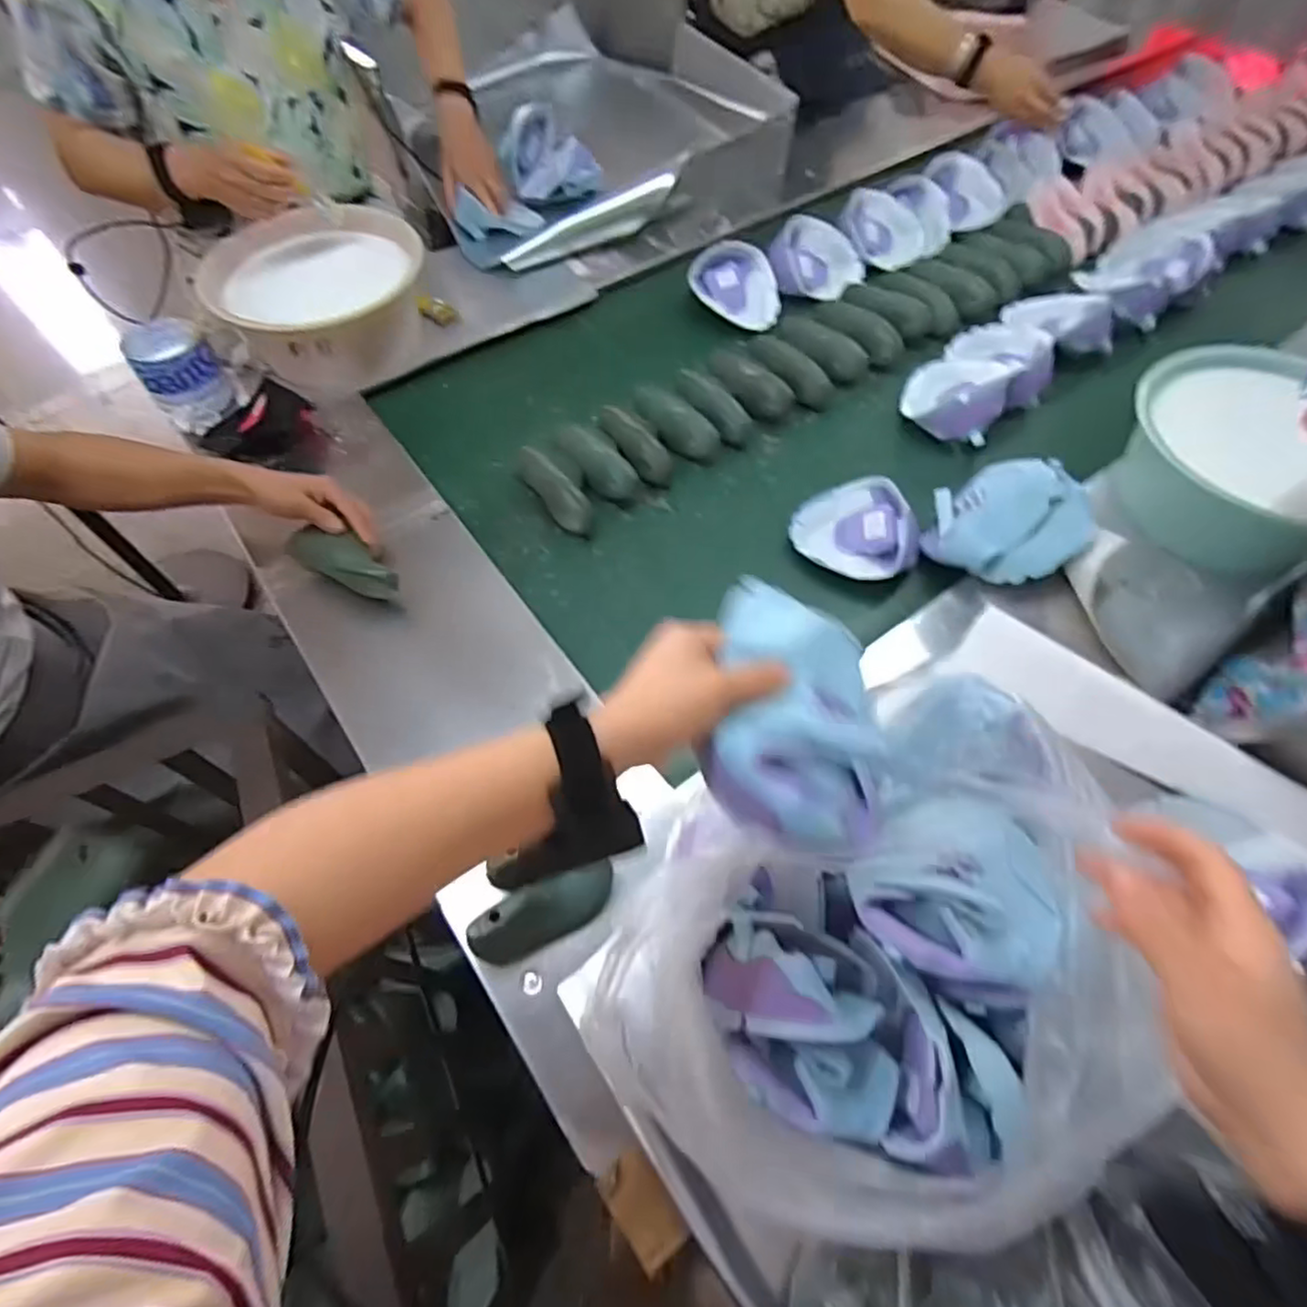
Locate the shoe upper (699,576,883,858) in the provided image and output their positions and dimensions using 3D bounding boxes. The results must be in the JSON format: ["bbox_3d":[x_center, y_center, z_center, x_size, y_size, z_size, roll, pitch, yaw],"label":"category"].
[{"bbox_3d":[0.082,0.024,0.403,0.094,0.044,0.195,3,48,3],"label":"shoe upper"}]

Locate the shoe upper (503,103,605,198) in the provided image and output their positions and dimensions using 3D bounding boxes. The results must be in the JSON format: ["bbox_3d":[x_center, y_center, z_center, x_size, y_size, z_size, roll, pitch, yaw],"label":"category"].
[{"bbox_3d":[-0.180,-0.892,1.213,0.159,0.140,0.119,-3,60,-1],"label":"shoe upper"}]

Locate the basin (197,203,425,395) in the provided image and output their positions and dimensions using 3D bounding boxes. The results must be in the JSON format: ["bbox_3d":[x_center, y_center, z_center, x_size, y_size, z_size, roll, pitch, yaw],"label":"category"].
[{"bbox_3d":[-0.481,-0.523,1.014,0.301,0.142,0.236,-30,64,-15],"label":"basin"}]

